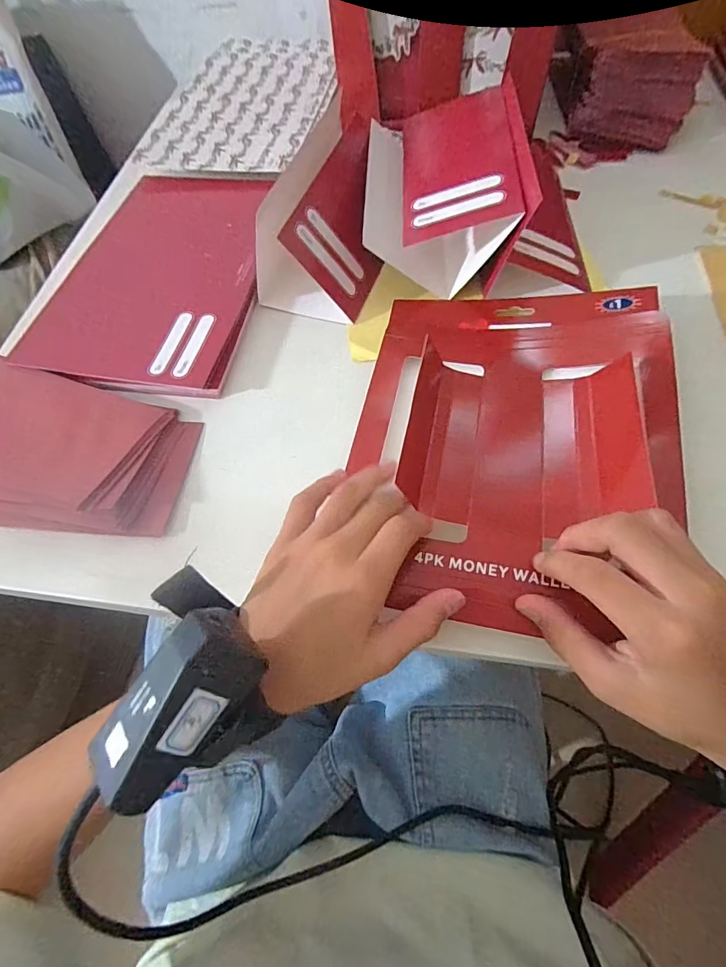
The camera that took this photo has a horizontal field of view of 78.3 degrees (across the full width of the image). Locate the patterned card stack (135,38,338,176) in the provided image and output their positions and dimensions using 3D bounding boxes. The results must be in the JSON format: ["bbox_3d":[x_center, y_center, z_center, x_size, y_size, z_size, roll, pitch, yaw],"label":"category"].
[{"bbox_3d":[-0.128,-0.436,0.507,0.171,0.010,0.289,10,63,9],"label":"patterned card stack"}]

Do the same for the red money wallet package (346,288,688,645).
[{"bbox_3d":[0.095,-0.039,0.288,0.189,0.031,0.255,8,63,8],"label":"red money wallet package"}]

